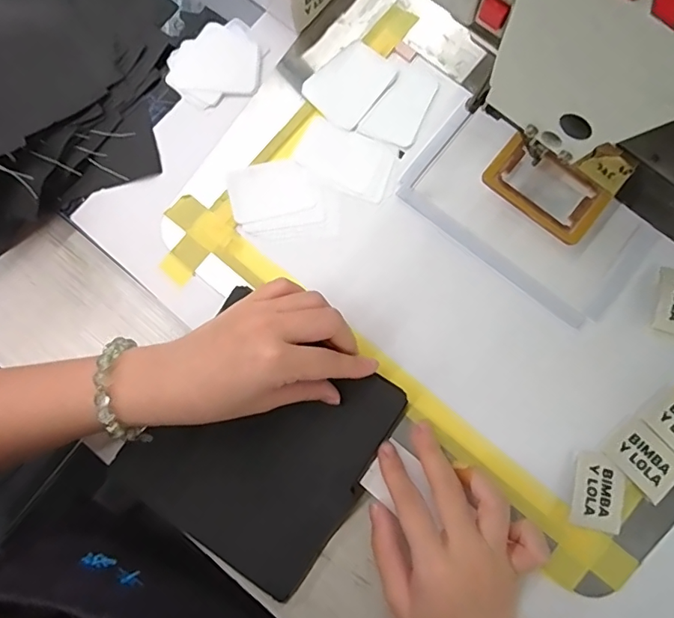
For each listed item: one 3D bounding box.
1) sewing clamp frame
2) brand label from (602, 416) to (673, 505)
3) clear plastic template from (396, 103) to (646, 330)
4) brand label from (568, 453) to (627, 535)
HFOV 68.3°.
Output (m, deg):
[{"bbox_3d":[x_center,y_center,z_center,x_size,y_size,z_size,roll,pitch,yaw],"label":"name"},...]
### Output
[{"bbox_3d":[0.146,-0.085,0.348,0.079,0.008,0.051,39,84,5],"label":"sewing clamp frame"},{"bbox_3d":[0.210,0.102,0.336,0.035,0.004,0.046,-42,84,-7],"label":"brand label"},{"bbox_3d":[0.136,-0.071,0.365,0.168,0.007,0.094,36,84,6],"label":"clear plastic template"},{"bbox_3d":[0.175,0.123,0.332,0.034,0.004,0.047,14,81,1],"label":"brand label"}]

